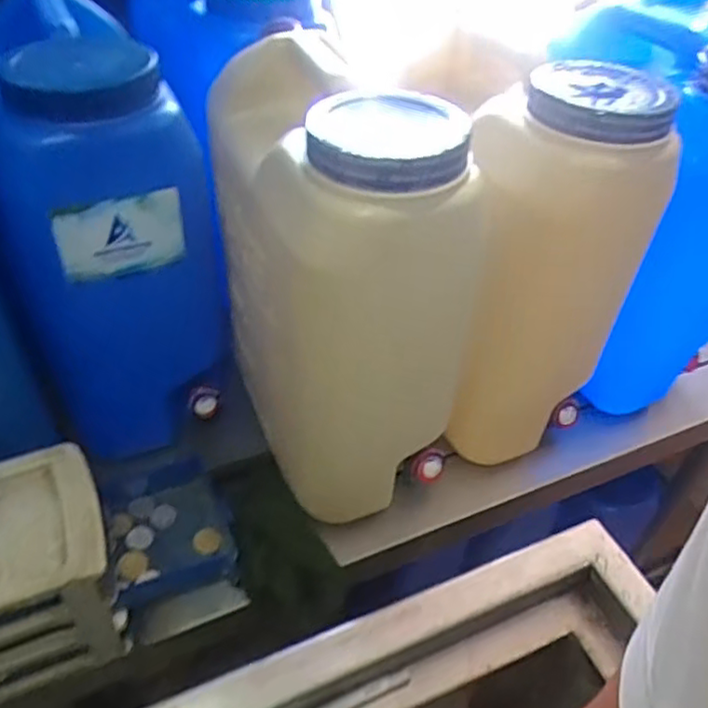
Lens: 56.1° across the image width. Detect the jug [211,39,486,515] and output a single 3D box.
[{"bbox_3d":[-0.028,-0.060,0.644,0.161,0.392,0.249,-11,46,-16],"label":"jug"}]

